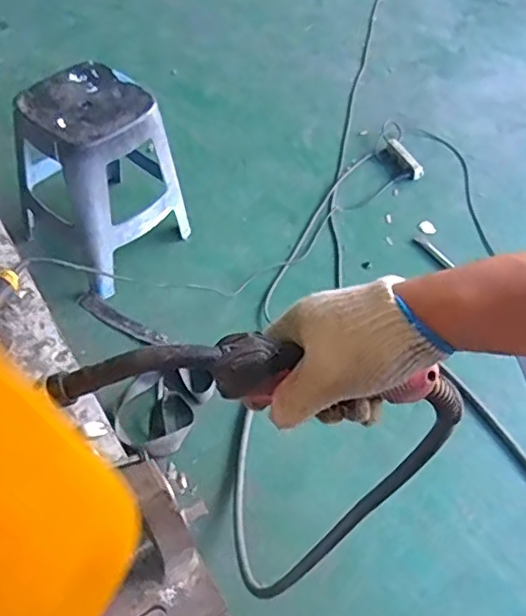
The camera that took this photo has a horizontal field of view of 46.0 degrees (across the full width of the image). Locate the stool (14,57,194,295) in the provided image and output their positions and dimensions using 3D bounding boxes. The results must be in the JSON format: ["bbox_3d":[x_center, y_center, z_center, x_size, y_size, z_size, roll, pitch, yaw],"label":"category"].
[{"bbox_3d":[-0.455,-0.349,1.696,0.383,0.472,0.347,29,55,15],"label":"stool"}]

